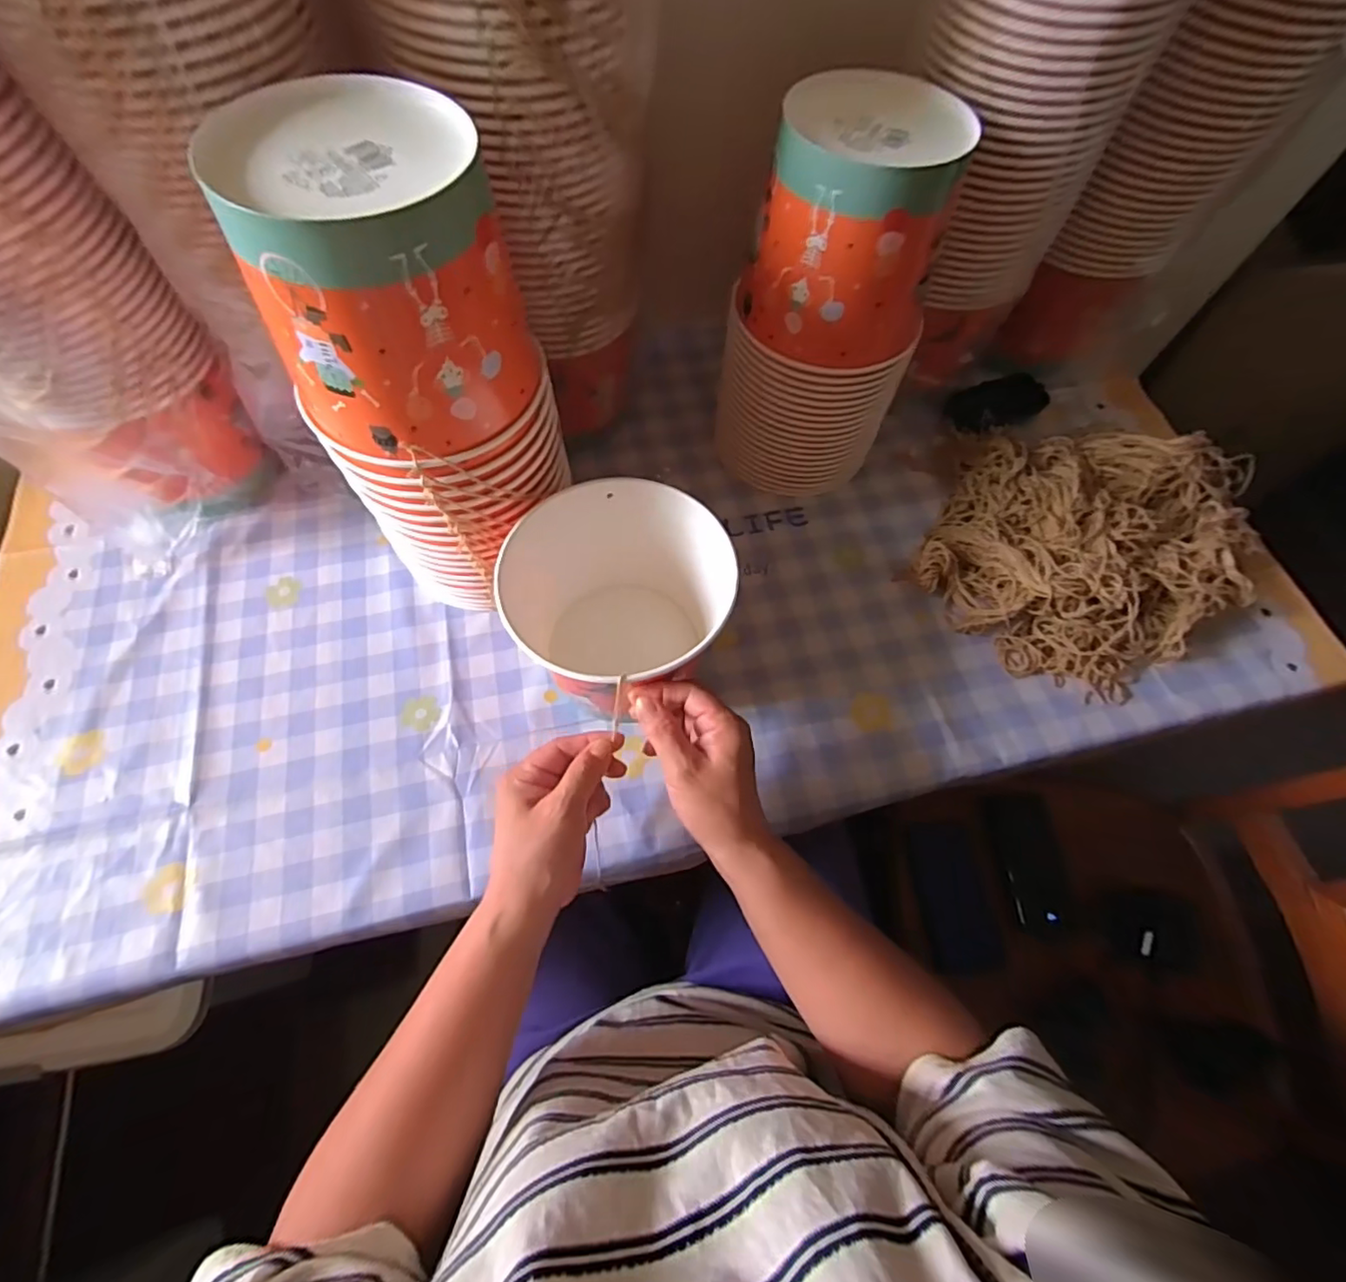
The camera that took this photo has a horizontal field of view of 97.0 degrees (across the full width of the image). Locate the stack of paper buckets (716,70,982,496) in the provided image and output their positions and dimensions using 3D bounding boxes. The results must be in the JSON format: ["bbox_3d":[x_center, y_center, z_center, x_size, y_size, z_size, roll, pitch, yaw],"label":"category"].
[{"bbox_3d":[0.128,-0.265,0.509,0.148,0.281,0.129,21,67,8],"label":"stack of paper buckets"}]

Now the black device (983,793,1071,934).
[{"bbox_3d":[0.440,0.268,0.728,0.073,0.018,0.156,1,66,-1],"label":"black device"}]

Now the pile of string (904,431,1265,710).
[{"bbox_3d":[0.383,-0.090,0.549,0.254,0.073,0.260,1,64,-2],"label":"pile of string"}]

